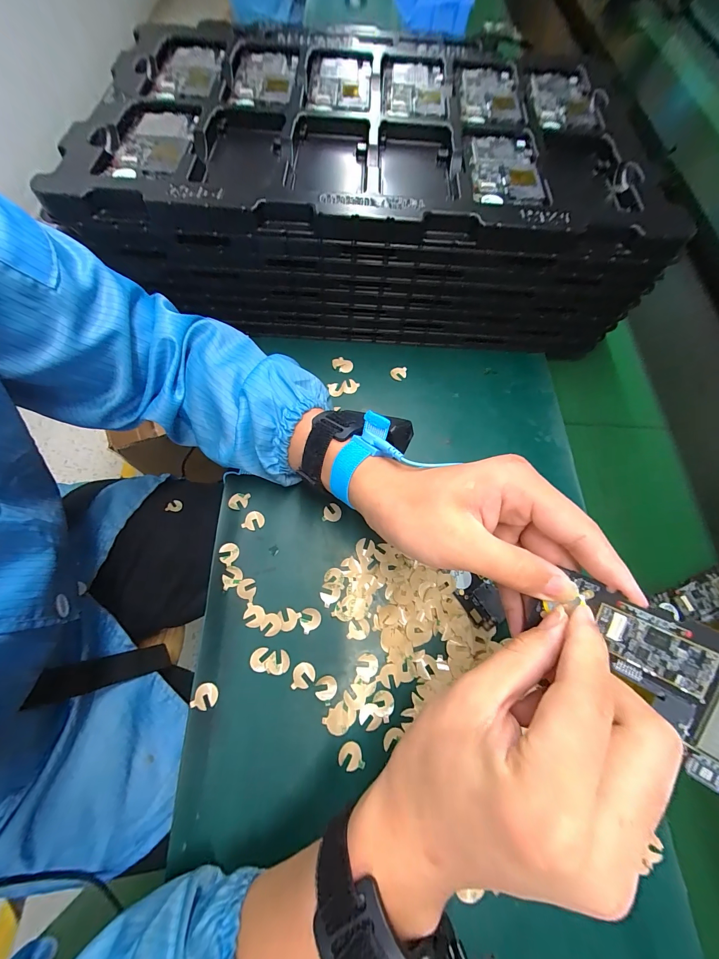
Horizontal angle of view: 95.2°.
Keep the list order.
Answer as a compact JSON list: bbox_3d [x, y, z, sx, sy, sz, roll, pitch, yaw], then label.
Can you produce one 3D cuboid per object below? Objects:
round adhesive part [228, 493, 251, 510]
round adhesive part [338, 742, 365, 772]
[{"bbox_3d":[-0.114,0.020,0.310,0.019,0.004,0.015,-1,69,-2],"label":"round adhesive part"},{"bbox_3d":[-0.007,0.207,0.244,0.017,0.004,0.018,1,69,-2],"label":"round adhesive part"}]

